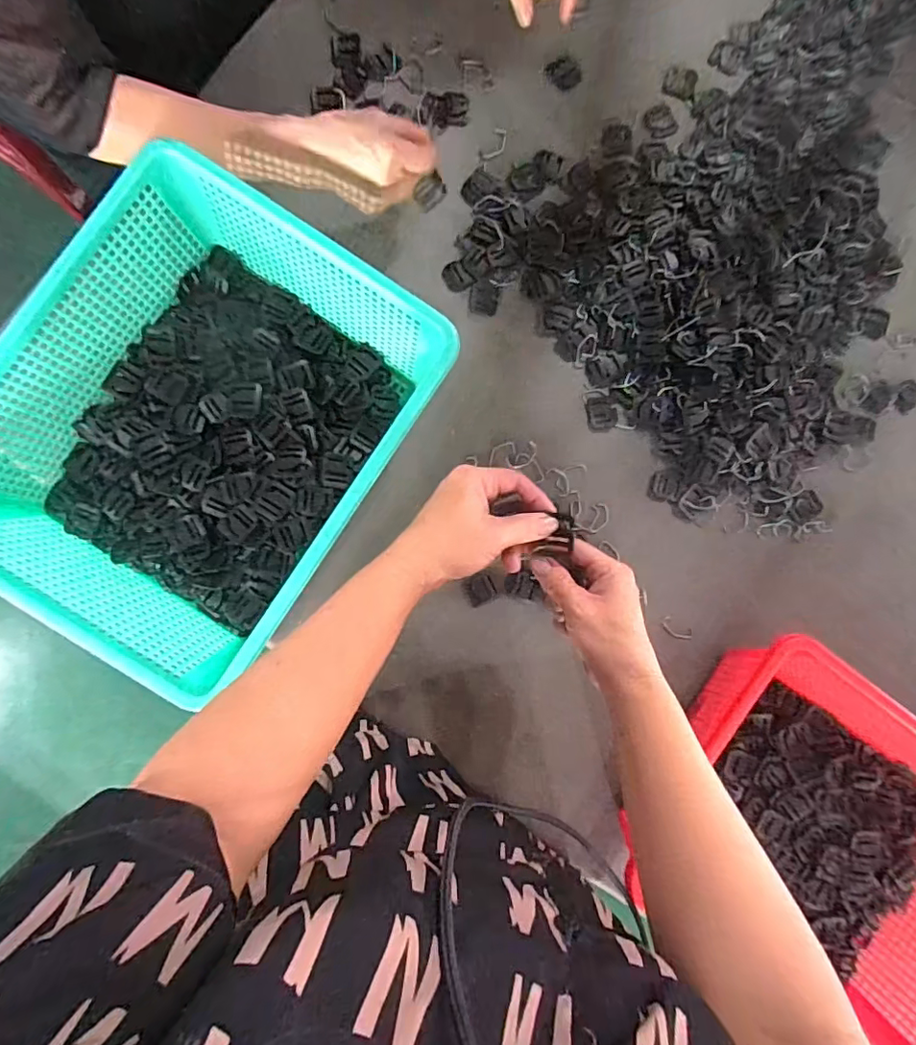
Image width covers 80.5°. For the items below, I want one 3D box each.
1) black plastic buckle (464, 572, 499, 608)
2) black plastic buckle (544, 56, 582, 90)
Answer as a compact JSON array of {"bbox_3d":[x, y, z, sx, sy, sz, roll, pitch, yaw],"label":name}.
[{"bbox_3d":[0.024,0.069,0.560,0.030,0.006,0.030,-23,91,-4],"label":"black plastic buckle"},{"bbox_3d":[0.115,-0.486,0.584,0.032,0.006,0.035,0,89,-4],"label":"black plastic buckle"}]

